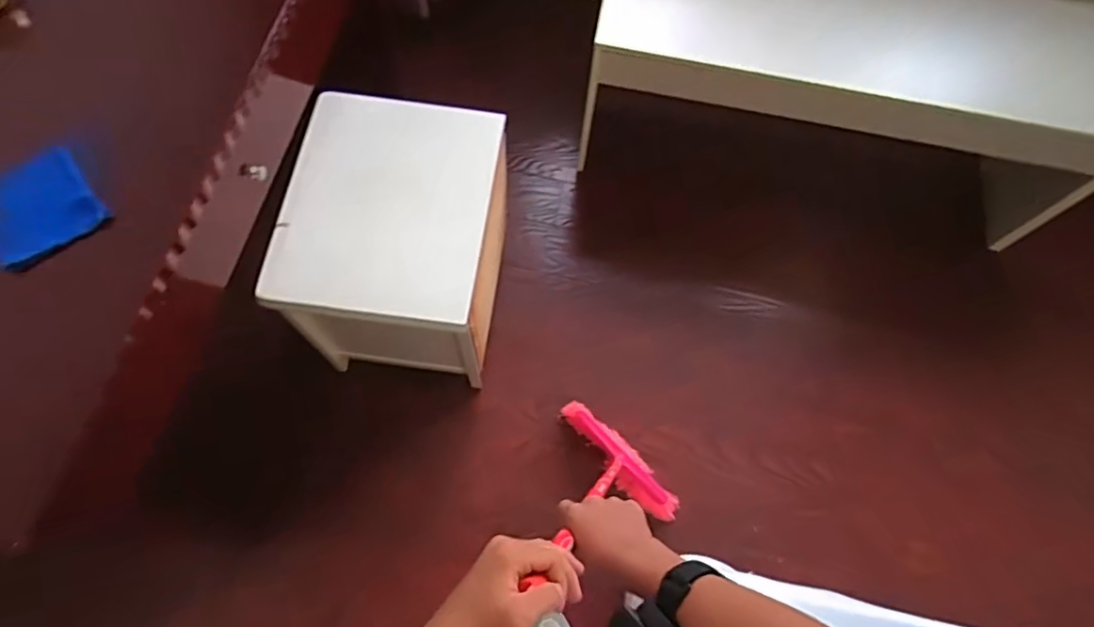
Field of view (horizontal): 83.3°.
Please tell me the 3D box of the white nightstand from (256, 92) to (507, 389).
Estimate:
[{"bbox_3d":[-0.297,-0.140,1.316,0.367,0.408,0.453,9,69,1],"label":"white nightstand"}]

